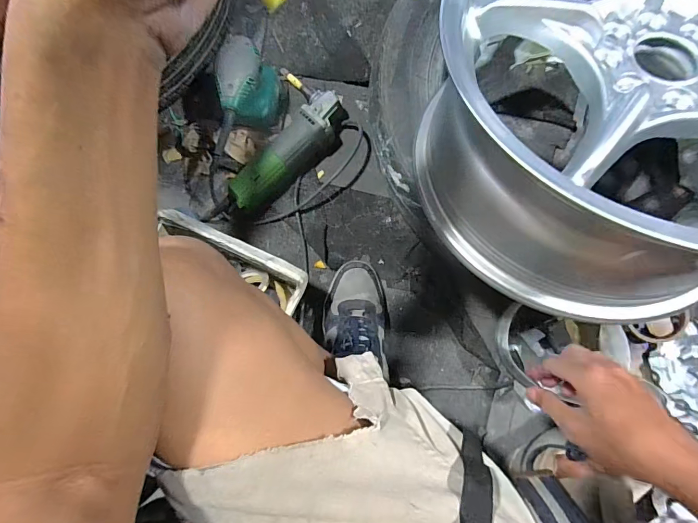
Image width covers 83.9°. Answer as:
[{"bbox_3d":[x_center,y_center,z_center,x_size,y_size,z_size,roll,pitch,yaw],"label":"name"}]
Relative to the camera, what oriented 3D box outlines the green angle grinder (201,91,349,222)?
[{"bbox_3d":[-0.119,-0.172,0.678,0.303,0.072,0.071,-44,82,0],"label":"green angle grinder"}]

